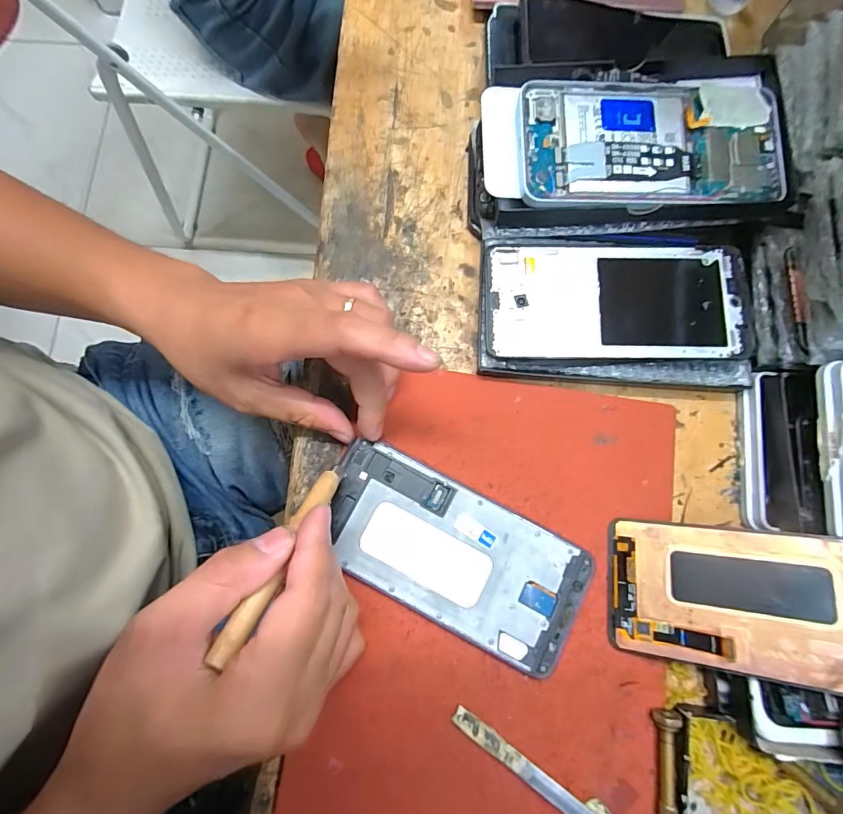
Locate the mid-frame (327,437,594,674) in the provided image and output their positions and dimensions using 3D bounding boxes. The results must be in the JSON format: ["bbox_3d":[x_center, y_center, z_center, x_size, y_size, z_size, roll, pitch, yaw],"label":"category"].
[{"bbox_3d":[0.017,0.082,0.250,0.152,0.005,0.075,30,80,5],"label":"mid-frame"}]

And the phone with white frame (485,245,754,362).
[{"bbox_3d":[0.119,-0.064,0.271,0.156,0.004,0.072,1,82,1],"label":"phone with white frame"}]

